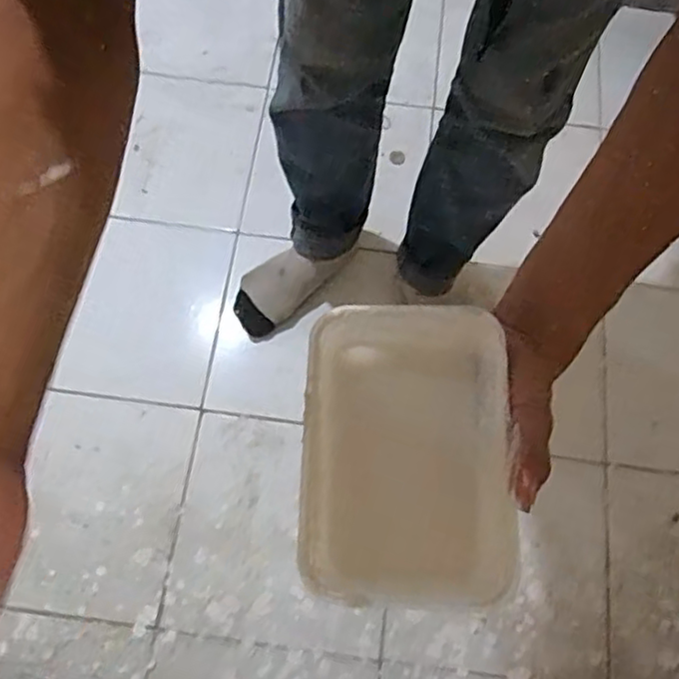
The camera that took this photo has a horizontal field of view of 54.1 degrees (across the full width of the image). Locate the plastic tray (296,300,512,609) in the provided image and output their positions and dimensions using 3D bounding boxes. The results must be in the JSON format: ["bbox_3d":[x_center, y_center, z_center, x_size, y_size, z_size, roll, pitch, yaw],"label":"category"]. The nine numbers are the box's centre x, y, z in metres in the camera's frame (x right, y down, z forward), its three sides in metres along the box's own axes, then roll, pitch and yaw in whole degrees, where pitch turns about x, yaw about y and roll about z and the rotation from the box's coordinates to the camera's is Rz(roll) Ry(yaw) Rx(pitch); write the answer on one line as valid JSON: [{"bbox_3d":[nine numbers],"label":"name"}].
[{"bbox_3d":[0.038,0.059,0.384,0.116,0.027,0.170,2,67,-2],"label":"plastic tray"}]

